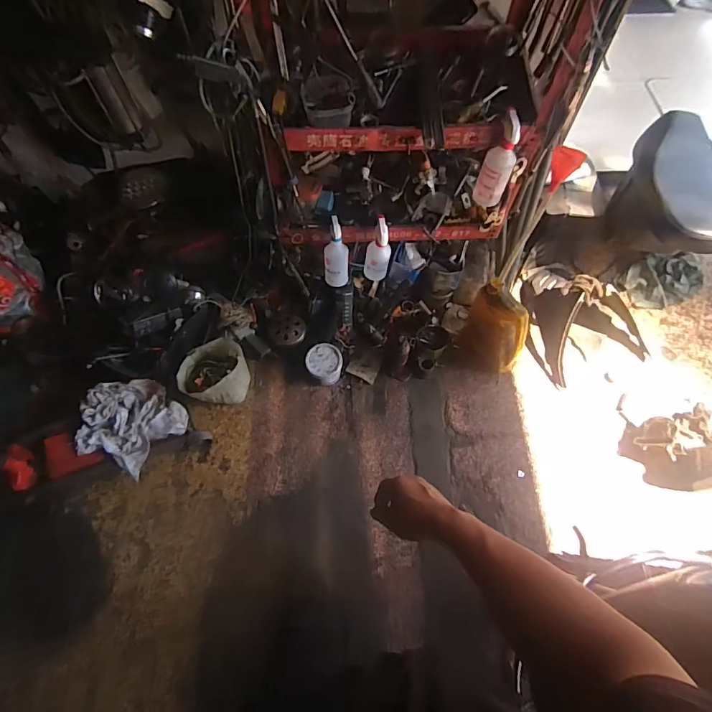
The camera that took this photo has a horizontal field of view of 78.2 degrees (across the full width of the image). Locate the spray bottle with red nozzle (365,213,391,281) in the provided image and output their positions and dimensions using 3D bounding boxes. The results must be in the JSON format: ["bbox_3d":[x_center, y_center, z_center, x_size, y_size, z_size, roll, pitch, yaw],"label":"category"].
[{"bbox_3d":[0.068,-0.323,1.326,0.074,0.191,0.093,6,64,3],"label":"spray bottle with red nozzle"}]

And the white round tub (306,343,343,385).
[{"bbox_3d":[-0.106,0.028,1.491,0.119,0.093,0.123,0,64,0],"label":"white round tub"}]

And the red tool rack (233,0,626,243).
[{"bbox_3d":[0.129,-0.651,1.081,0.714,0.671,0.424,-1,64,0],"label":"red tool rack"}]

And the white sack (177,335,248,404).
[{"bbox_3d":[-0.446,0.067,1.429,0.168,0.162,0.216,38,70,17],"label":"white sack"}]

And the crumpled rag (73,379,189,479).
[{"bbox_3d":[-0.695,0.215,1.368,0.274,0.169,0.266,29,68,14],"label":"crumpled rag"}]

